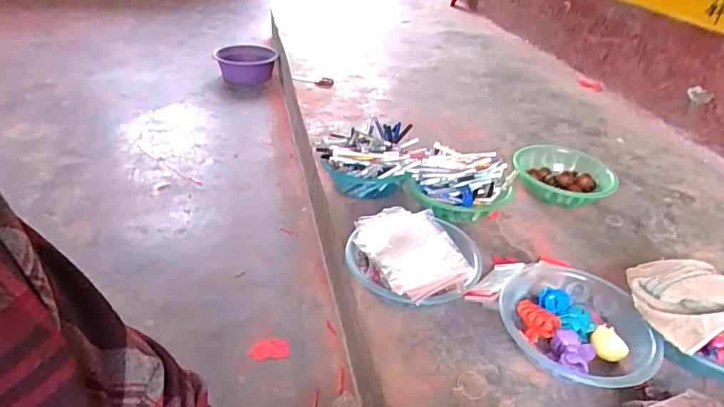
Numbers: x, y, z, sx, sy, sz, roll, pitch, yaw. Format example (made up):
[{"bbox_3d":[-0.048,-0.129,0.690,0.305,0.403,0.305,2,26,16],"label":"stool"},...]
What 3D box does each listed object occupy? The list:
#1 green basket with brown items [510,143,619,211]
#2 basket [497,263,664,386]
[{"bbox_3d":[0.483,-0.065,1.193,0.227,0.092,0.197,6,34,3],"label":"green basket with brown items"},{"bbox_3d":[0.341,0.199,0.803,0.224,0.072,0.253,2,34,-4],"label":"basket"}]

